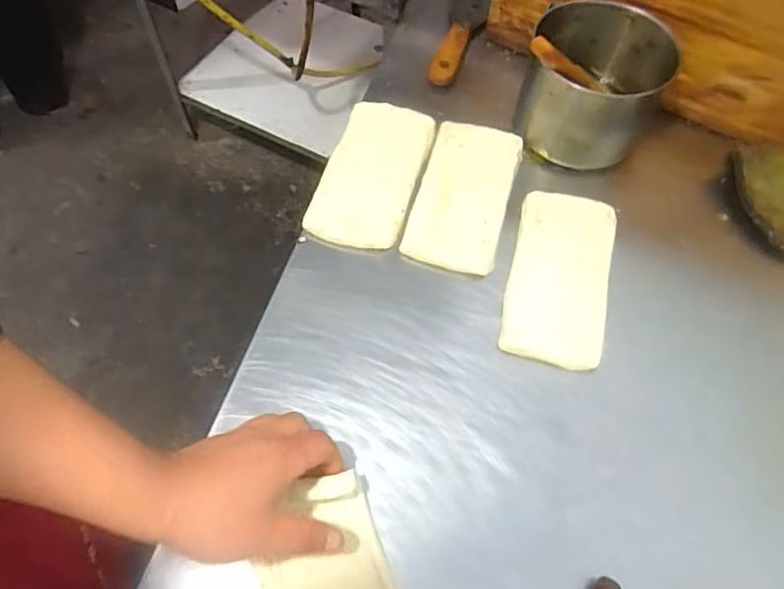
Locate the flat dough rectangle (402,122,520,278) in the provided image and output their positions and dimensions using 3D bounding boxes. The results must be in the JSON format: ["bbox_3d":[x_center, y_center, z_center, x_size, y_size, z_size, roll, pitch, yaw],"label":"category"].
[{"bbox_3d":[0.074,-0.102,0.610,0.088,0.012,0.174,15,61,8],"label":"flat dough rectangle"}]

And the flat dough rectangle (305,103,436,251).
[{"bbox_3d":[-0.020,-0.126,0.622,0.091,0.013,0.183,15,61,8],"label":"flat dough rectangle"}]

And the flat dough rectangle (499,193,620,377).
[{"bbox_3d":[0.157,-0.019,0.566,0.090,0.007,0.181,14,61,7],"label":"flat dough rectangle"}]

